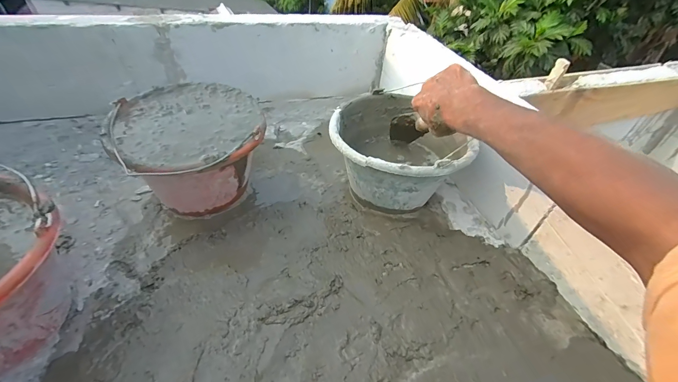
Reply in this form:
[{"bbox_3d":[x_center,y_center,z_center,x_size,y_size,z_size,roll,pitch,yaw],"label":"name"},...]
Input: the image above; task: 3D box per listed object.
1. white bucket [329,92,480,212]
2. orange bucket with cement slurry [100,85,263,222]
[{"bbox_3d":[0.101,-0.067,0.613,0.227,0.143,0.241,3,44,-3],"label":"white bucket"},{"bbox_3d":[-0.252,-0.060,0.570,0.232,0.157,0.224,3,44,-3],"label":"orange bucket with cement slurry"}]

